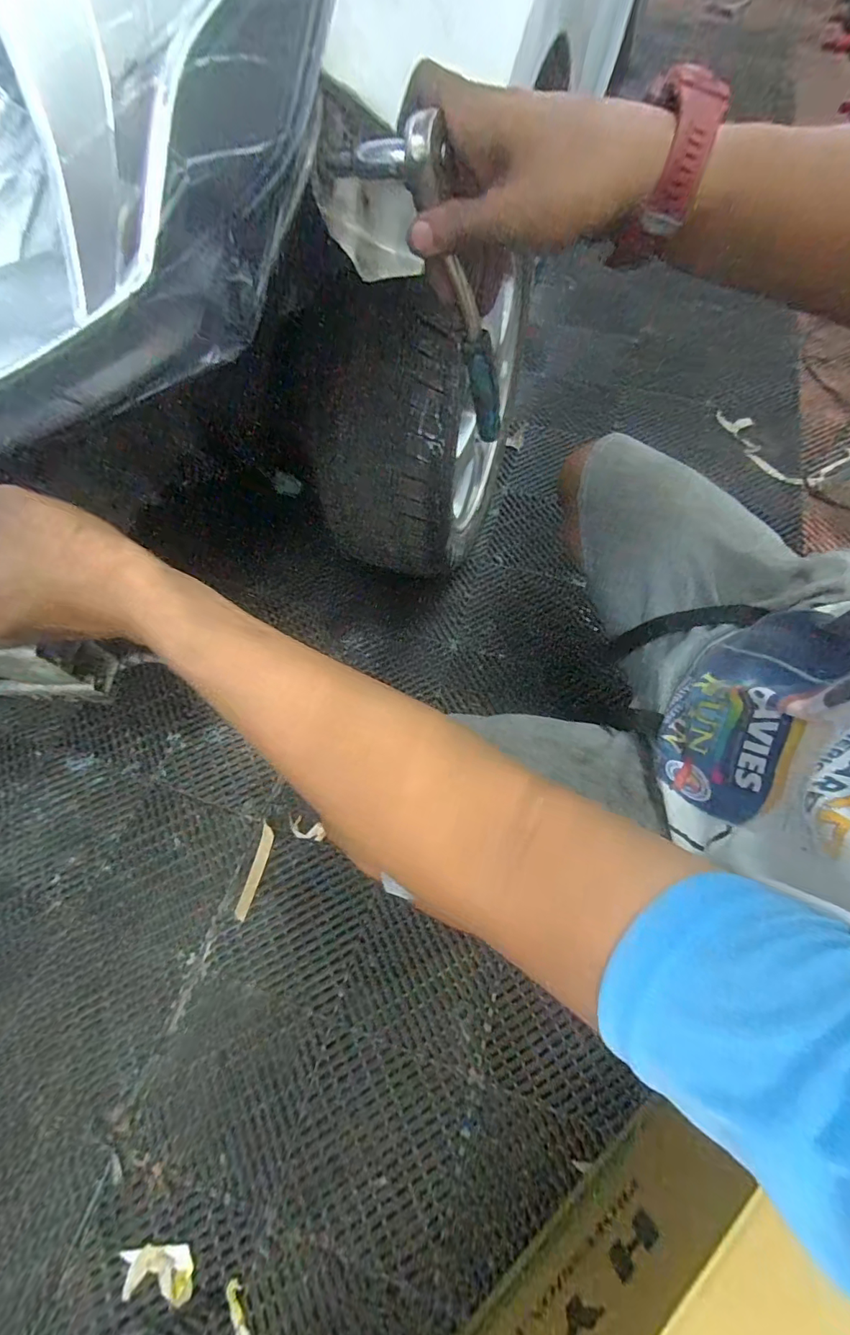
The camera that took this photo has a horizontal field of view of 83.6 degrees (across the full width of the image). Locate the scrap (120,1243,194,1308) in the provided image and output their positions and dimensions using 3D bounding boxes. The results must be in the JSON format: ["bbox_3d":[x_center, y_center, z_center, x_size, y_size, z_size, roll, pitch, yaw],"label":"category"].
[{"bbox_3d":[-0.302,0.678,0.535,0.088,0.011,0.042,2,65,4],"label":"scrap"}]

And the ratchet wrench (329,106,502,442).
[{"bbox_3d":[0.015,-0.250,0.341,0.071,0.198,0.026,2,62,32],"label":"ratchet wrench"}]

